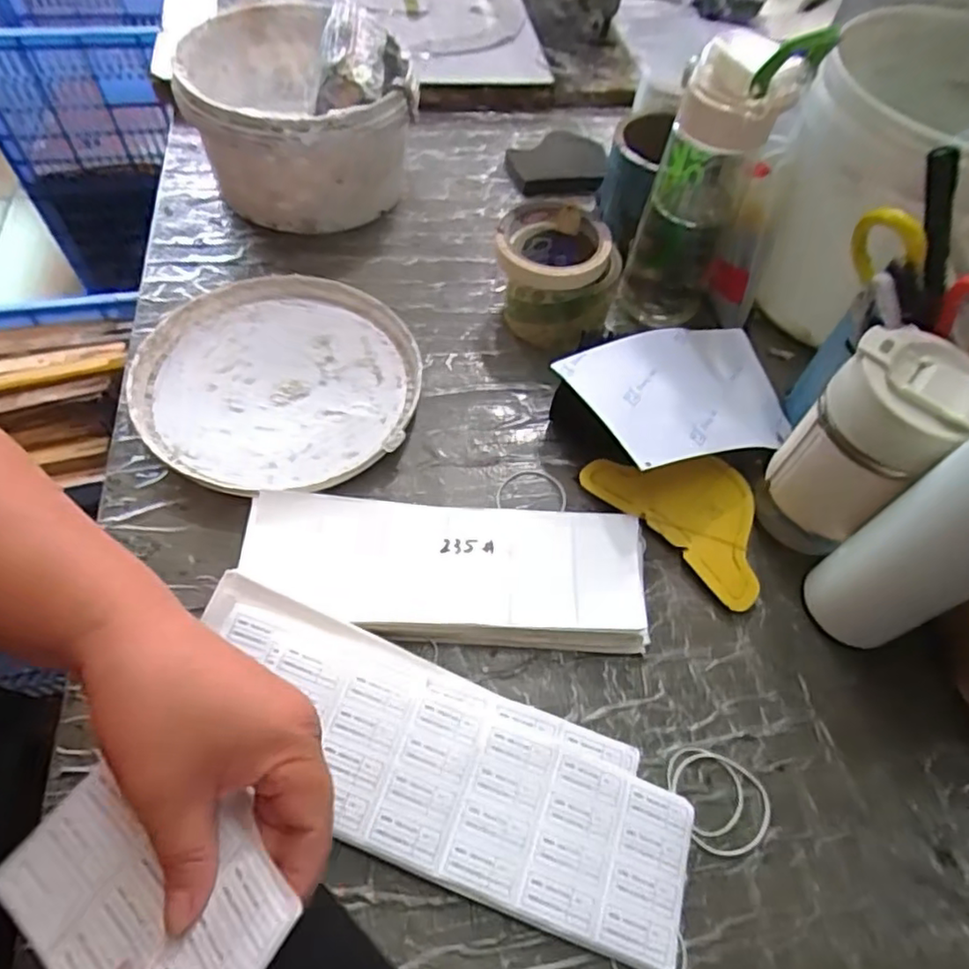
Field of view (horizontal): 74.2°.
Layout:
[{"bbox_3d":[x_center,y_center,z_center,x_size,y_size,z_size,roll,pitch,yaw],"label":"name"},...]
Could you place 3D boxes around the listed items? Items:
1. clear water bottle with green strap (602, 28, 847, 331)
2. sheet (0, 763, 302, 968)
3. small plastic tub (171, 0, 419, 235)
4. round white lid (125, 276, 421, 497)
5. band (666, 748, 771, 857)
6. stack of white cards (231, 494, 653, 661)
[{"bbox_3d":[0.169,-0.227,0.507,0.079,0.249,0.075,23,58,10],"label":"clear water bottle with green strap"},{"bbox_3d":[-0.137,0.165,0.255,0.126,0.019,0.084,23,74,31],"label":"sheet"},{"bbox_3d":[-0.176,-0.361,0.617,0.193,0.141,0.214,-12,59,-12],"label":"small plastic tub"},{"bbox_3d":[-0.160,-0.085,0.510,0.208,0.021,0.205,2,57,-3],"label":"round white lid"},{"bbox_3d":[0.135,0.184,0.371,0.059,0.005,0.052,17,58,6],"label":"band"},{"bbox_3d":[-0.026,0.056,0.423,0.257,0.025,0.088,5,57,-1],"label":"stack of white cards"}]

